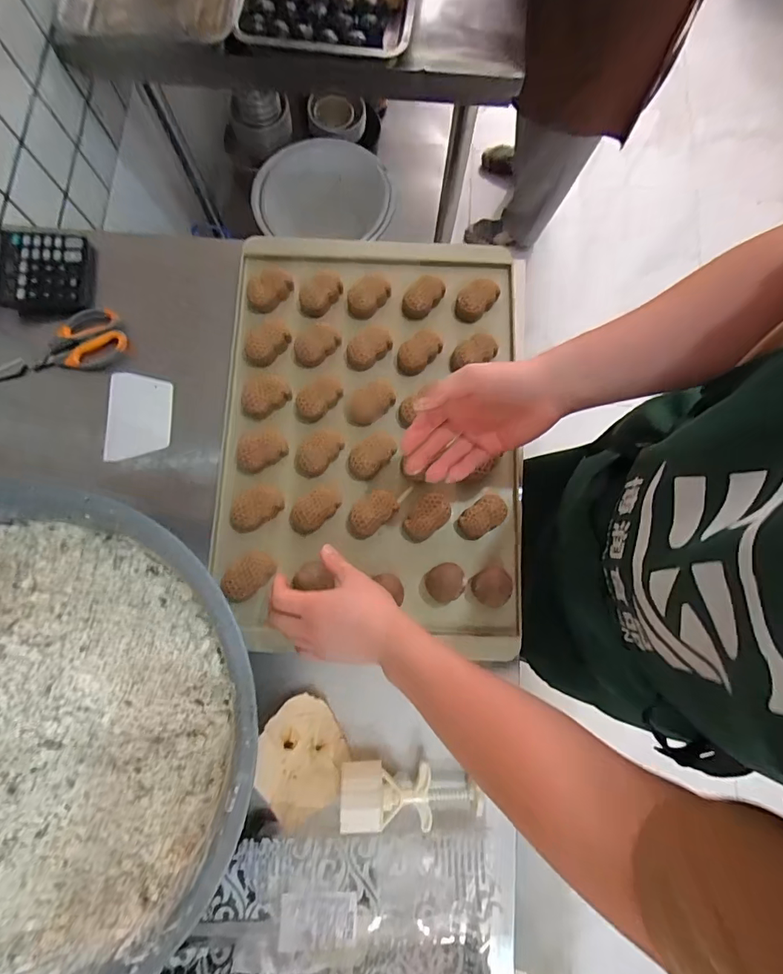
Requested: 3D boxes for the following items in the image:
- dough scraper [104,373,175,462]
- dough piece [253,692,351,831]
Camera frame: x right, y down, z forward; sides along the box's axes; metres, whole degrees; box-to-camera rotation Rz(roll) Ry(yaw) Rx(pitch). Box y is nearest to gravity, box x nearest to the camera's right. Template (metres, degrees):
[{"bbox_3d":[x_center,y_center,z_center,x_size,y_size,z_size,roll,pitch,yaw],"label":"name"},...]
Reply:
[{"bbox_3d":[-0.356,-0.101,0.649,0.085,0.007,0.125,-2,76,-7],"label":"dough scraper"},{"bbox_3d":[-0.113,0.333,0.563,0.117,0.035,0.129,-31,80,-6],"label":"dough piece"}]

